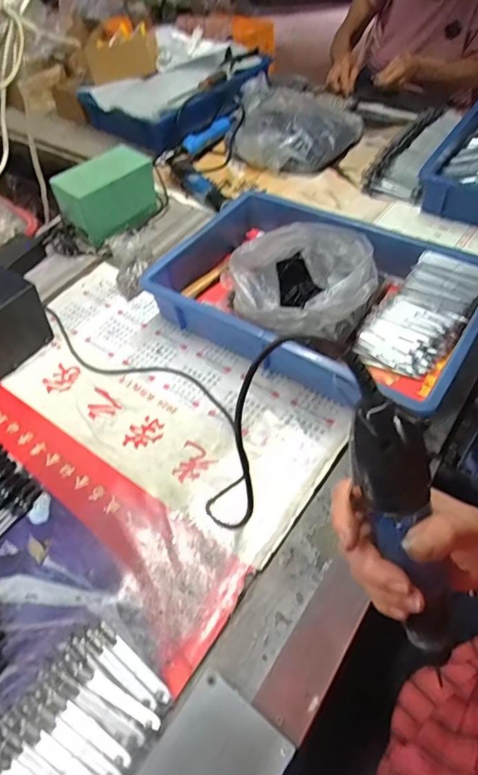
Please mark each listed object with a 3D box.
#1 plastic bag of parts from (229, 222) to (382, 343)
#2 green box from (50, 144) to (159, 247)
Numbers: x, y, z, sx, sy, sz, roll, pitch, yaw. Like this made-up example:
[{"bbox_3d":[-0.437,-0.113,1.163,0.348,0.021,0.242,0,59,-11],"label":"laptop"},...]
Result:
[{"bbox_3d":[0.087,-0.137,0.652,0.159,0.125,0.171,-38,59,-23],"label":"plastic bag of parts"},{"bbox_3d":[-0.244,-0.357,0.860,0.097,0.111,0.160,30,60,25],"label":"green box"}]

